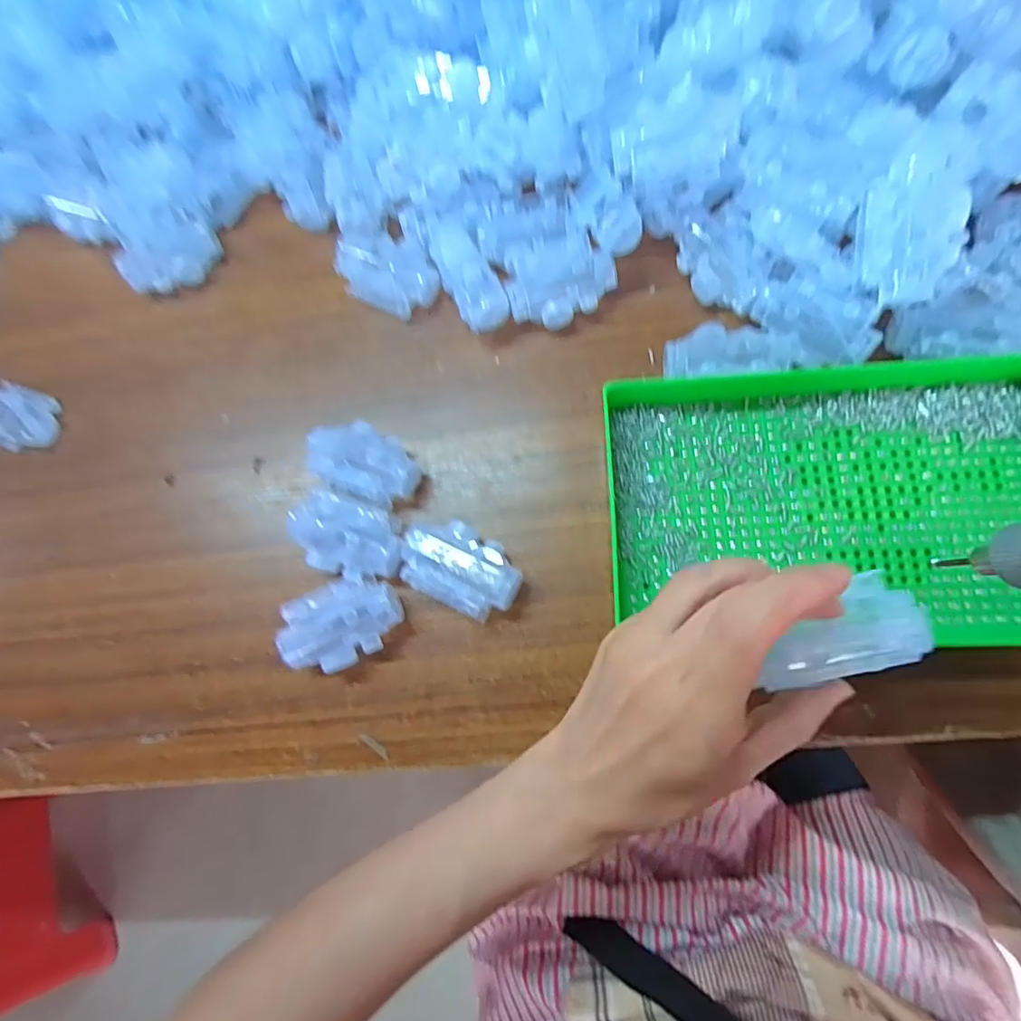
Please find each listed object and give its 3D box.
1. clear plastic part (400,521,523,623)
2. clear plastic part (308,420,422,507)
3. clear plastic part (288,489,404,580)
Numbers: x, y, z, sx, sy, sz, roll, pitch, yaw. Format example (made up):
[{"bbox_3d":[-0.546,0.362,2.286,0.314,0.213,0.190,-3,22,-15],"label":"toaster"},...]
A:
[{"bbox_3d":[-0.029,0.033,0.321,0.069,0.027,0.044,29,83,13],"label":"clear plastic part"},{"bbox_3d":[-0.092,-0.031,0.347,0.067,0.038,0.043,25,81,12],"label":"clear plastic part"},{"bbox_3d":[-0.097,0.016,0.333,0.071,0.022,0.045,17,80,11],"label":"clear plastic part"}]

